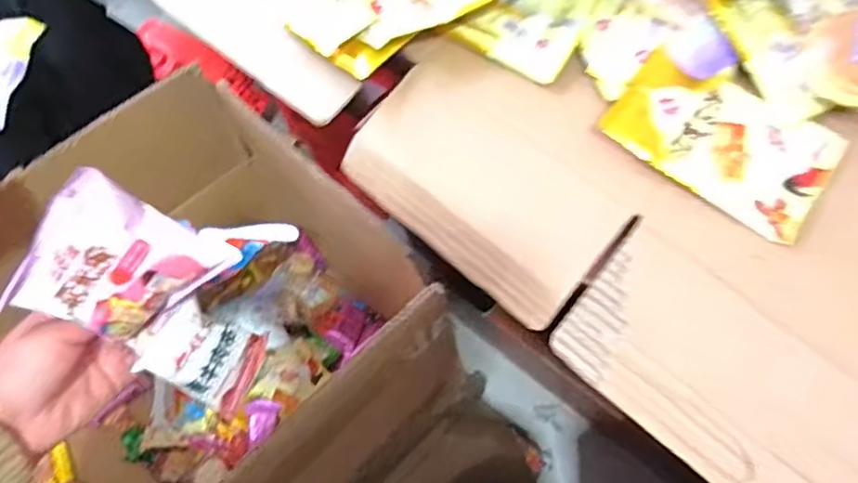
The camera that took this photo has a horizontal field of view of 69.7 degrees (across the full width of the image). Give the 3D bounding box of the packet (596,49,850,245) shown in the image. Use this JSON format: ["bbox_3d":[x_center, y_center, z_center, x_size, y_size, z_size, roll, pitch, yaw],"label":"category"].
[{"bbox_3d":[0.215,-0.076,0.451,0.151,0.018,0.100,33,70,18],"label":"packet"}]

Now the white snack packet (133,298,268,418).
[{"bbox_3d":[-0.164,0.087,0.462,0.018,0.085,0.064,-3,57,40],"label":"white snack packet"}]

